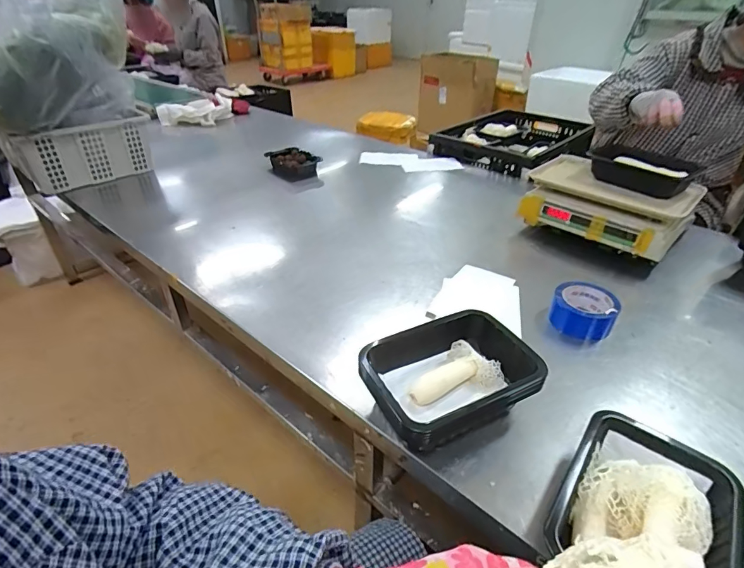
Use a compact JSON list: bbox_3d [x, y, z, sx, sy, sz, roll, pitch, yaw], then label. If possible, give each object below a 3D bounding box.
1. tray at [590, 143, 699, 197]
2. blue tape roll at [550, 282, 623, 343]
[{"bbox_3d":[0.620,-0.270,0.980,0.211,0.106,0.045,33,3,22],"label":"tray"},{"bbox_3d":[0.380,0.047,0.753,0.101,0.065,0.101,-3,38,2],"label":"blue tape roll"}]

